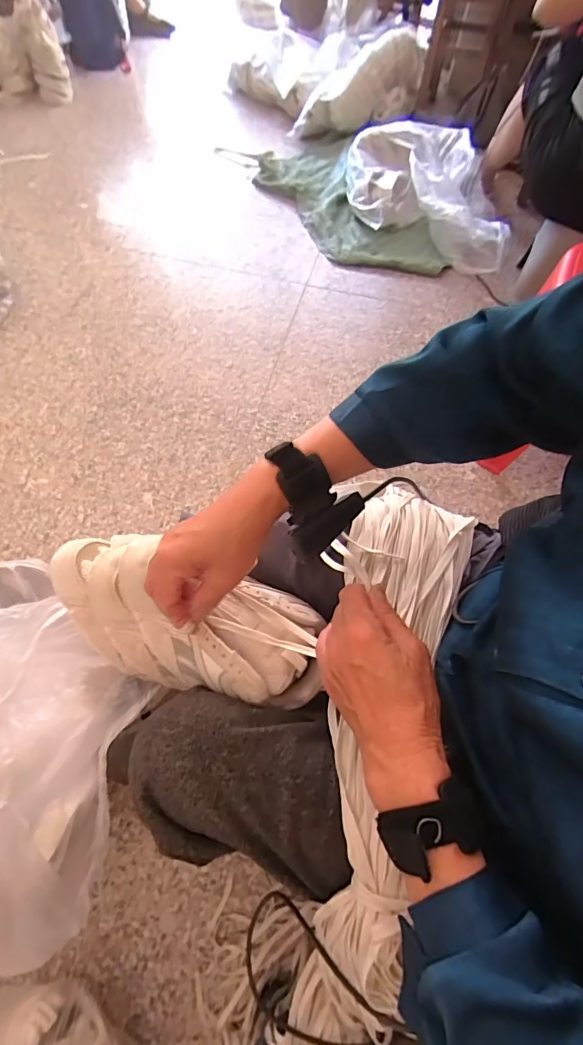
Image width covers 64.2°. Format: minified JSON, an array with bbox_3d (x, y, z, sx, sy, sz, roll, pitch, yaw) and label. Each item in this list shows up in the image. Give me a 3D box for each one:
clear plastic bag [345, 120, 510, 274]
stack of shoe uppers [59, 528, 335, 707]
[{"bbox_3d":[0.425,-1.055,1.491,0.434,0.187,0.586,0,62,-3],"label":"clear plastic bag"},{"bbox_3d":[-0.107,0.087,0.450,0.269,0.078,0.119,17,63,10],"label":"stack of shoe uppers"}]

